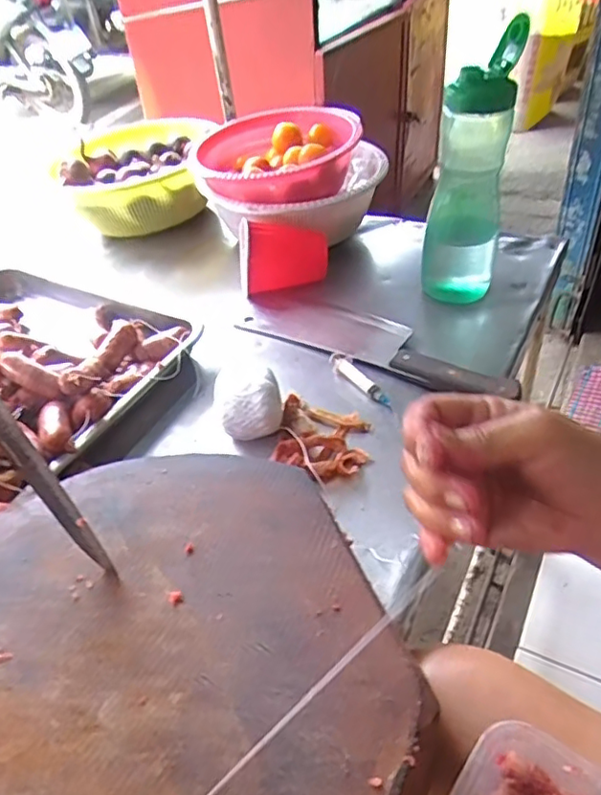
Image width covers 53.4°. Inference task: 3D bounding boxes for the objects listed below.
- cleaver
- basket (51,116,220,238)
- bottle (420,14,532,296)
[{"bbox_3d":[0.082,-0.079,0.696,0.355,0.033,0.101,21,48,26],"label":"cleaver"},{"bbox_3d":[-0.255,-0.356,0.973,0.231,0.101,0.226,-2,42,4],"label":"basket"},{"bbox_3d":[0.191,-0.246,0.686,0.085,0.284,0.080,5,43,12],"label":"bottle"}]

